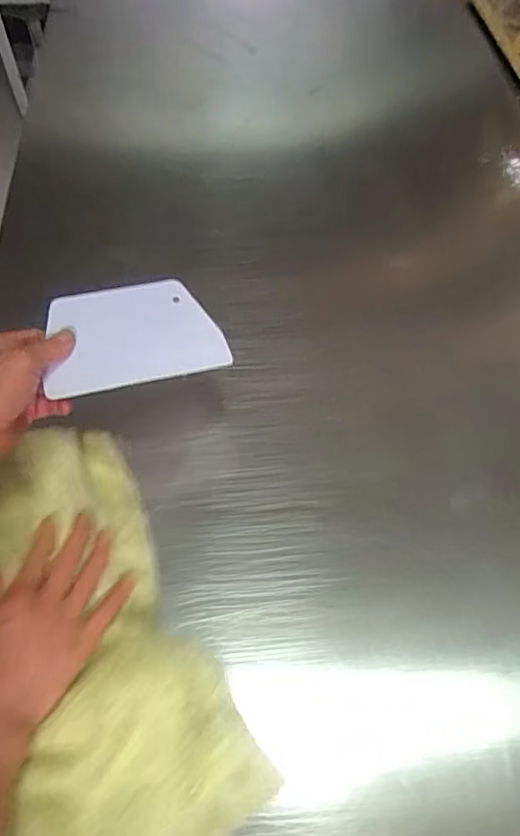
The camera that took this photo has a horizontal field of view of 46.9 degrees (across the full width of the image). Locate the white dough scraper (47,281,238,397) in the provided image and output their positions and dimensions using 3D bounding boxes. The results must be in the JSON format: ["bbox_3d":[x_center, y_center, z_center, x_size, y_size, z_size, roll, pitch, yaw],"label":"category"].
[{"bbox_3d":[-0.106,-0.071,0.508,0.138,0.010,0.102,-12,59,-13],"label":"white dough scraper"}]

